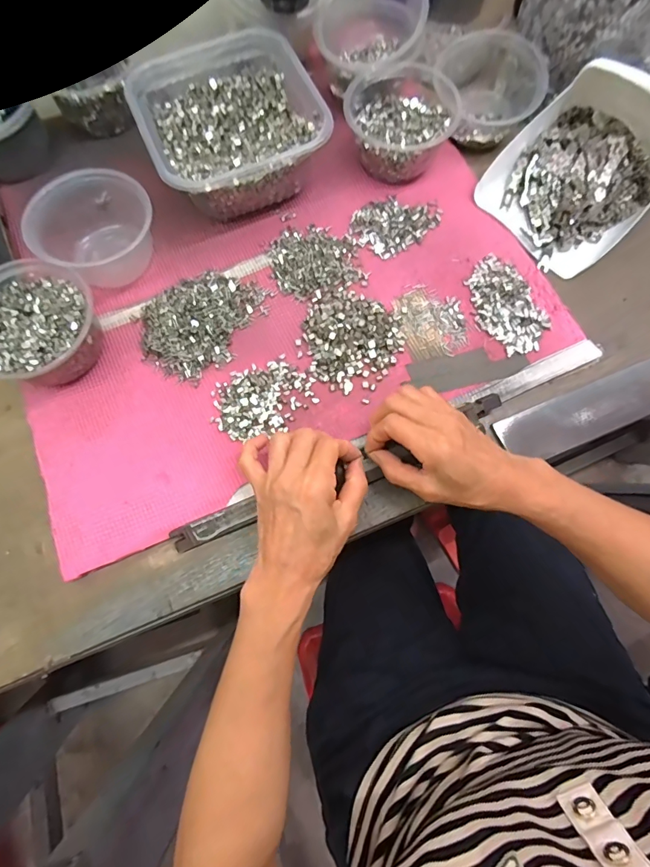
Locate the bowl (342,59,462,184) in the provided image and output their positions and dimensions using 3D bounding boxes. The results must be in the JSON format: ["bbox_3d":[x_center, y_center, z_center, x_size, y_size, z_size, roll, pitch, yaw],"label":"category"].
[{"bbox_3d":[0.080,-0.338,0.466,0.113,0.056,0.124,0,73,0],"label":"bowl"}]

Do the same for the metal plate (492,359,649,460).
[{"bbox_3d":[0.282,-0.034,0.407,0.243,0.011,0.048,-22,79,-4],"label":"metal plate"}]

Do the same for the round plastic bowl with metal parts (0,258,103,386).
[{"bbox_3d":[-0.267,-0.099,0.401,0.117,0.060,0.110,0,73,0],"label":"round plastic bowl with metal parts"}]

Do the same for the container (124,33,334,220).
[{"bbox_3d":[-0.101,-0.322,0.453,0.170,0.073,0.177,-23,74,-7],"label":"container"}]

